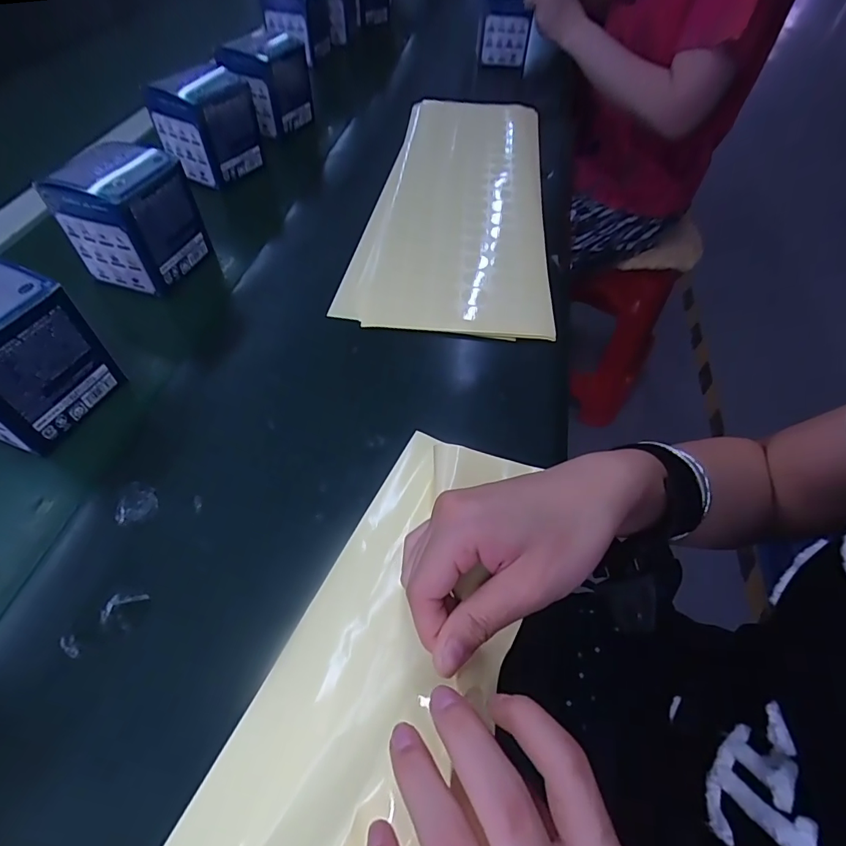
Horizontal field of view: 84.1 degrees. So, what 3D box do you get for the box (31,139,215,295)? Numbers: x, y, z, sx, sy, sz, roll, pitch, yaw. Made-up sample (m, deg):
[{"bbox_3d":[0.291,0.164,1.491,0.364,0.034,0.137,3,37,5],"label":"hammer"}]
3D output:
[{"bbox_3d":[-0.259,-0.185,0.419,0.077,0.095,0.084,19,56,9],"label":"box"}]

